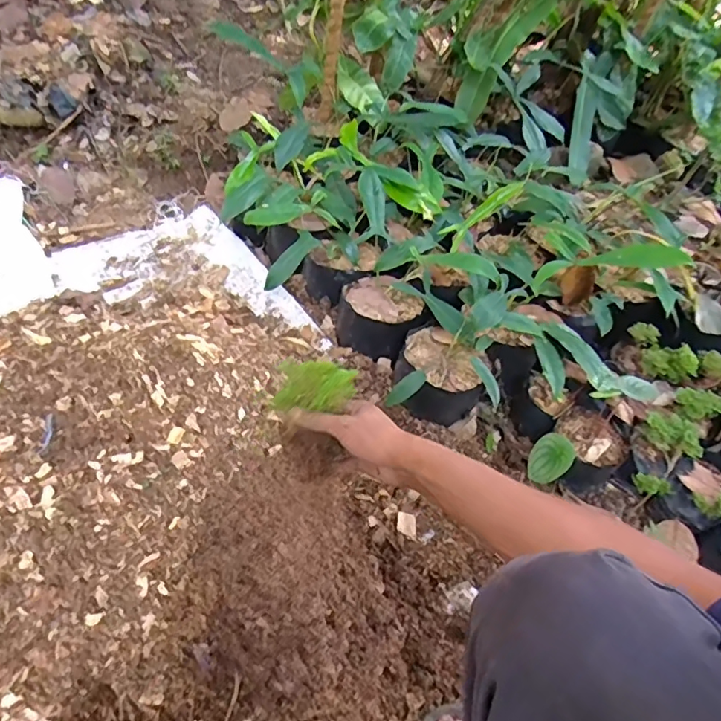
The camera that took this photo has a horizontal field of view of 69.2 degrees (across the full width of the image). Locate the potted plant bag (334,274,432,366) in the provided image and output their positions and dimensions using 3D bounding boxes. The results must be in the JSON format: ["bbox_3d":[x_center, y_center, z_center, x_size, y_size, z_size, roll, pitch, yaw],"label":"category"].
[{"bbox_3d":[0.039,-0.080,1.006,0.167,0.100,0.143,8,47,2],"label":"potted plant bag"}]

